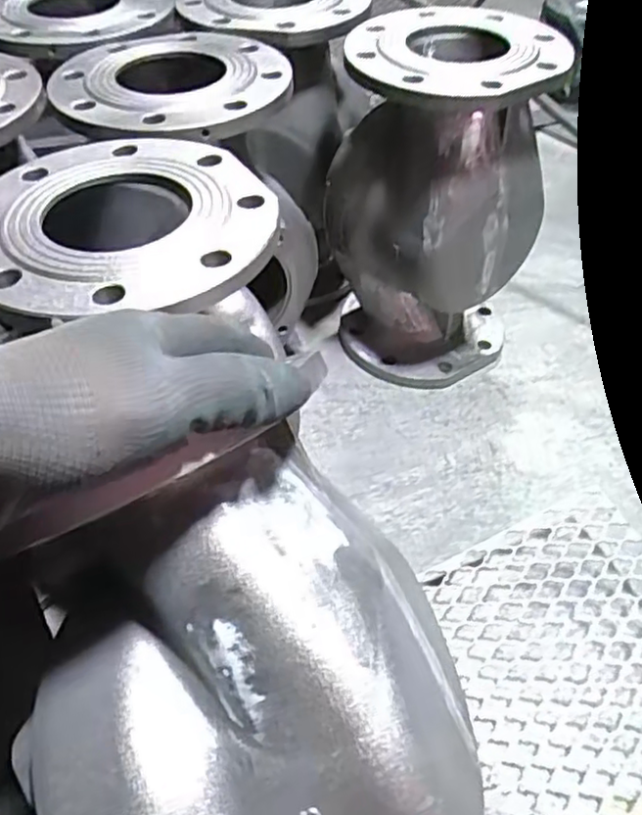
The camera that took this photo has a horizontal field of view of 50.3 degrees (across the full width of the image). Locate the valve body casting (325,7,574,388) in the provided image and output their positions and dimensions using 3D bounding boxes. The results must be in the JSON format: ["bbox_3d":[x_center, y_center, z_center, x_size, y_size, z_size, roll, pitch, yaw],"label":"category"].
[{"bbox_3d":[0.121,-0.209,0.765,0.191,0.366,0.178,-21,51,-16],"label":"valve body casting"}]

